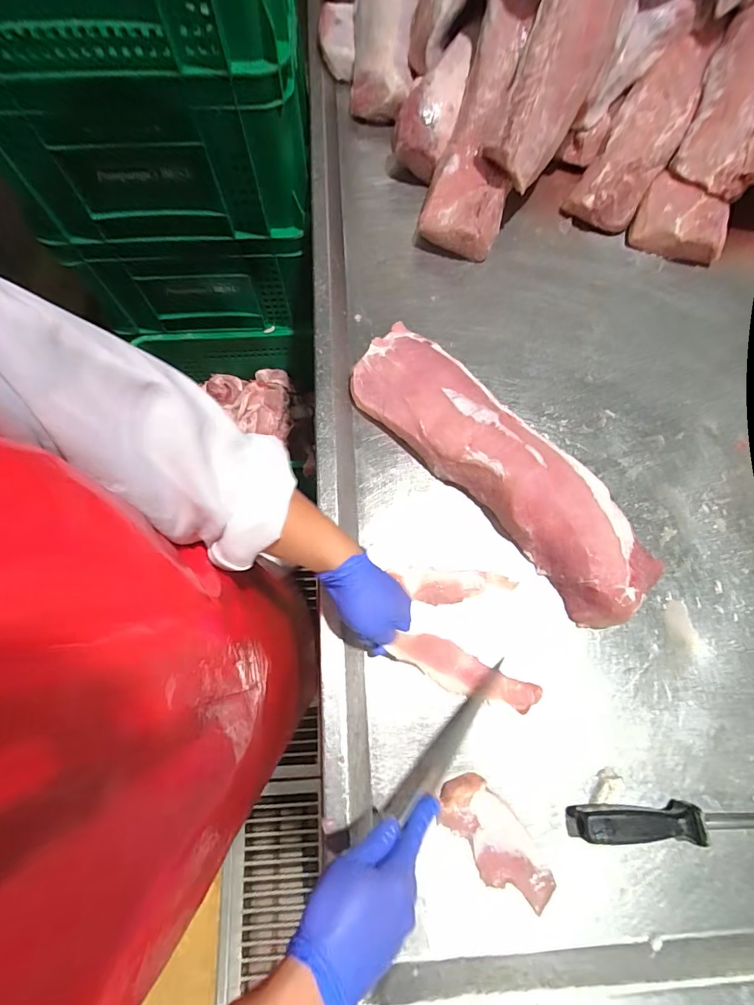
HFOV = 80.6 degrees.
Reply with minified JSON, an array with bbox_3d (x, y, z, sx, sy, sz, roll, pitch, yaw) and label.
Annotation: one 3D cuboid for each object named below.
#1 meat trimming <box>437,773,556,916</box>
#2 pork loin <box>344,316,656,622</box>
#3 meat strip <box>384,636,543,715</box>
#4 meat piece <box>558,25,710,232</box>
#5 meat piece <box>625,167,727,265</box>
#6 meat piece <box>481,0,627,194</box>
[{"bbox_3d":[0.123,0.350,0.455,0.061,0.017,0.136,-39,76,-14],"label":"meat trimming"},{"bbox_3d":[0.150,-0.052,0.567,0.120,0.074,0.450,-40,76,-14],"label":"pork loin"},{"bbox_3d":[0.099,0.193,0.503,0.170,0.023,0.044,25,71,-3],"label":"meat strip"},{"bbox_3d":[0.447,-0.621,0.731,0.111,0.039,0.344,30,92,9],"label":"meat piece"},{"bbox_3d":[0.497,-0.456,0.728,0.146,0.064,0.103,26,71,8],"label":"meat piece"},{"bbox_3d":[0.260,-0.631,0.639,0.105,0.091,0.308,28,102,8],"label":"meat piece"}]

